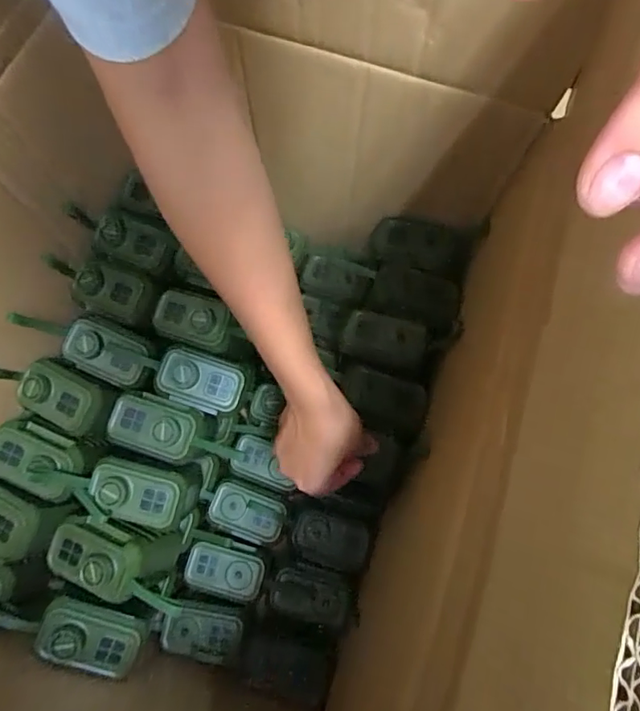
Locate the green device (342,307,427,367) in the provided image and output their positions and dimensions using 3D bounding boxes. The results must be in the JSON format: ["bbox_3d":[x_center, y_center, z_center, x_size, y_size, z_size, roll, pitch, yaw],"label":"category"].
[{"bbox_3d":[0.064,-0.017,0.514,0.080,0.015,0.045,16,72,5],"label":"green device"}]

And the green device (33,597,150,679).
[{"bbox_3d":[-0.195,0.240,0.438,0.081,0.033,0.048,23,62,-12],"label":"green device"}]

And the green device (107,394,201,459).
[{"bbox_3d":[-0.156,0.066,0.481,0.079,0.026,0.048,14,72,4],"label":"green device"}]

